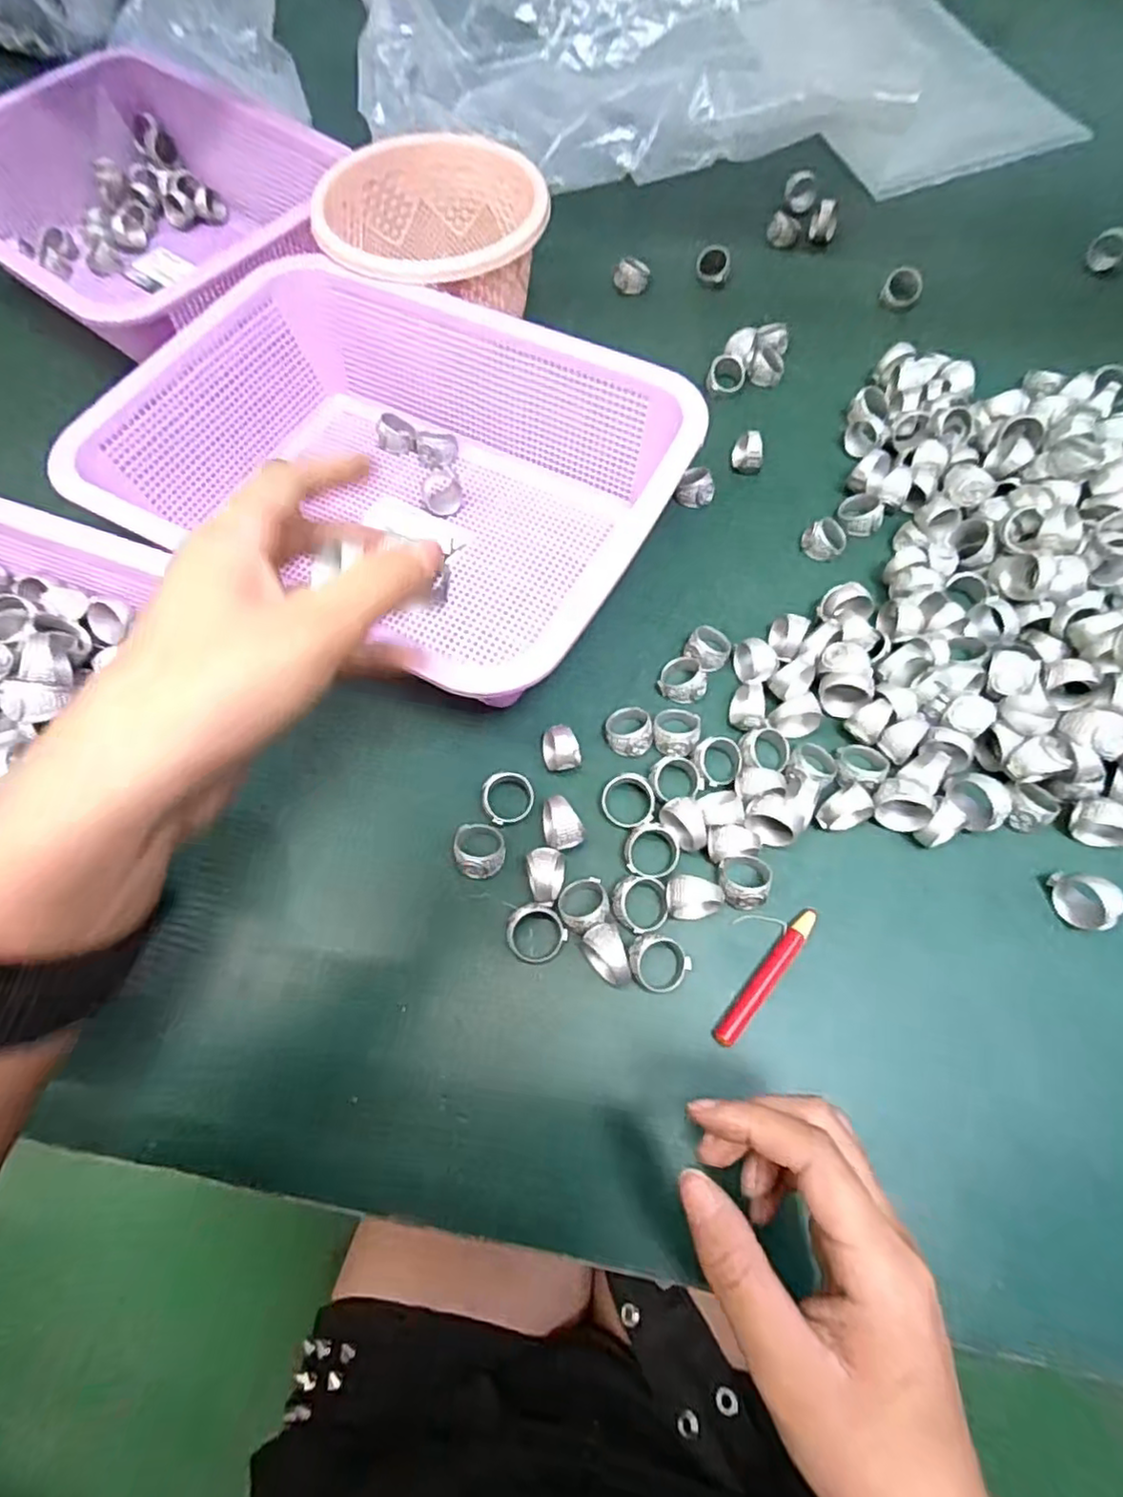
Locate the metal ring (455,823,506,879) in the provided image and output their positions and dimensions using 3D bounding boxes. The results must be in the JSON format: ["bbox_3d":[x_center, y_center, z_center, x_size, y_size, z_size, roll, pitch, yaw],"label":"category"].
[{"bbox_3d":[-0.040,0.051,0.325,0.024,0.020,0.028,-4,67,1],"label":"metal ring"}]

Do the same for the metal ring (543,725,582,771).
[{"bbox_3d":[0.000,-0.001,0.342,0.019,0.021,0.024,-14,67,-4],"label":"metal ring"}]

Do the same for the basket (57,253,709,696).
[{"bbox_3d":[-0.095,-0.161,0.378,0.307,0.077,0.218,26,70,13],"label":"basket"}]

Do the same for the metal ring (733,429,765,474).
[{"bbox_3d":[0.122,-0.192,0.426,0.020,0.026,0.019,-1,67,2],"label":"metal ring"}]

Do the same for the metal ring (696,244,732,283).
[{"bbox_3d":[0.119,-0.379,0.511,0.024,0.021,0.024,-1,67,2],"label":"metal ring"}]

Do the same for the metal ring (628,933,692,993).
[{"bbox_3d":[0.044,0.098,0.299,0.028,0.020,0.025,23,70,11],"label":"metal ring"}]

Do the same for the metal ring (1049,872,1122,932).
[{"bbox_3d":[0.241,0.070,0.299,0.014,0.023,0.026,-6,67,-1],"label":"metal ring"}]

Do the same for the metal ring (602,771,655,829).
[{"bbox_3d":[0.034,0.027,0.332,0.027,0.017,0.026,-1,67,2],"label":"metal ring"}]

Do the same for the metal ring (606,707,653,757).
[{"bbox_3d":[0.036,-0.009,0.349,0.024,0.014,0.025,-1,67,2],"label":"metal ring"}]

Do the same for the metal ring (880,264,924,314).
[{"bbox_3d":[0.257,-0.346,0.491,0.027,0.019,0.027,0,69,0],"label":"metal ring"}]

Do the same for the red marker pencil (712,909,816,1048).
[{"bbox_3d":[0.094,0.105,0.300,0.010,0.010,0.073,38,73,16],"label":"red marker pencil"}]

